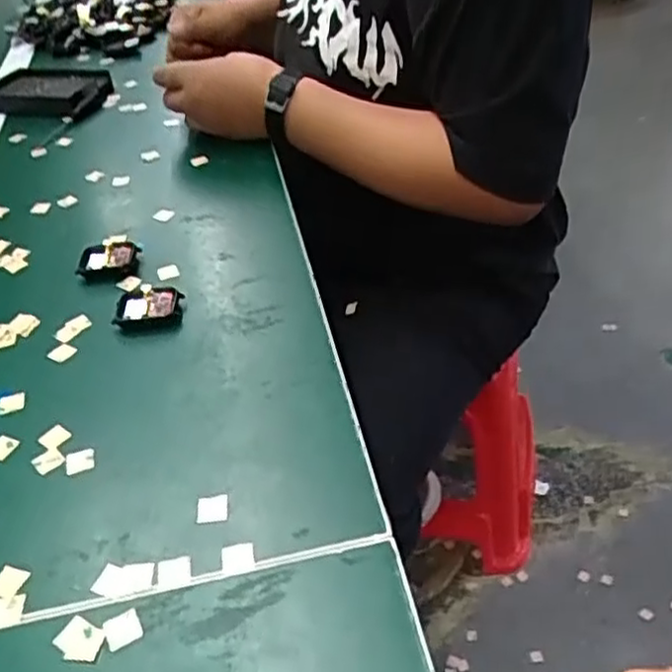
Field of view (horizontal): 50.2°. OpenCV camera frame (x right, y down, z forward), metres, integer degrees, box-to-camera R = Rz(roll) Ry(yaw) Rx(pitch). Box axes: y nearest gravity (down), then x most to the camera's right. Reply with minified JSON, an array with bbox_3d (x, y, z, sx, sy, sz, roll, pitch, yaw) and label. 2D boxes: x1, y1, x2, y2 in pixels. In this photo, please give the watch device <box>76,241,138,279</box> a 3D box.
[{"bbox_3d":[-0.179,-0.061,0.563,0.044,0.014,0.039,-12,40,-5],"label":"watch device"}]

